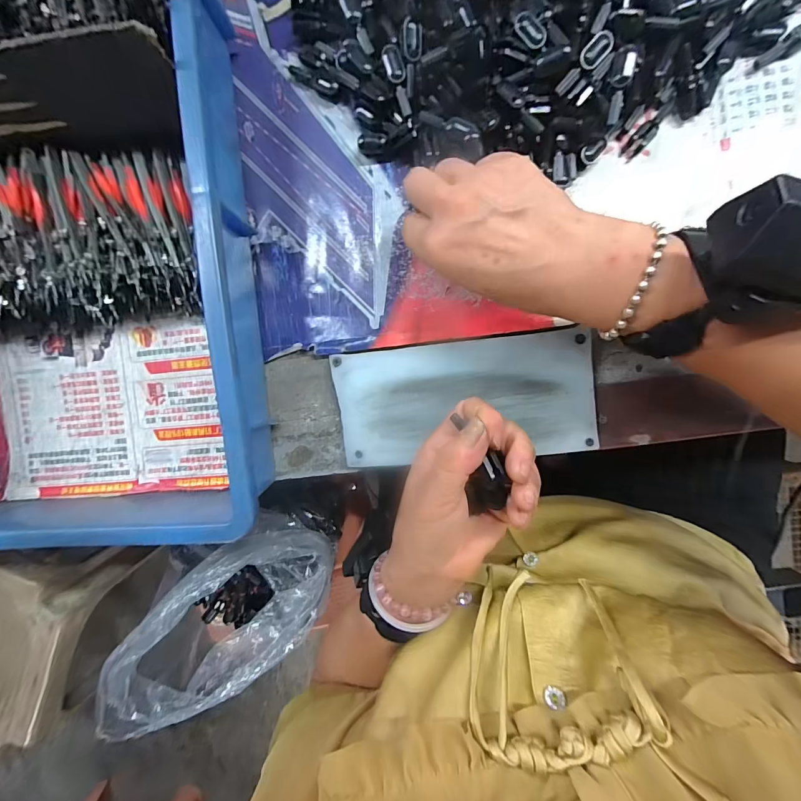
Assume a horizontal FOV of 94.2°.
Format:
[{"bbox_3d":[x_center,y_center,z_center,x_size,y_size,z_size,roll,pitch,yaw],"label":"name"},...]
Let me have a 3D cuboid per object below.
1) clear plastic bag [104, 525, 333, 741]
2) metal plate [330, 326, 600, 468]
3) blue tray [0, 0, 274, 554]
[{"bbox_3d":[-0.173,0.223,0.397,0.228,0.136,0.114,-41,90,7],"label":"clear plastic bag"},{"bbox_3d":[0.049,0.000,0.293,0.195,0.004,0.091,-6,94,6],"label":"metal plate"},{"bbox_3d":[-0.261,-0.116,0.274,0.304,0.085,0.424,-5,94,6],"label":"blue tray"}]

